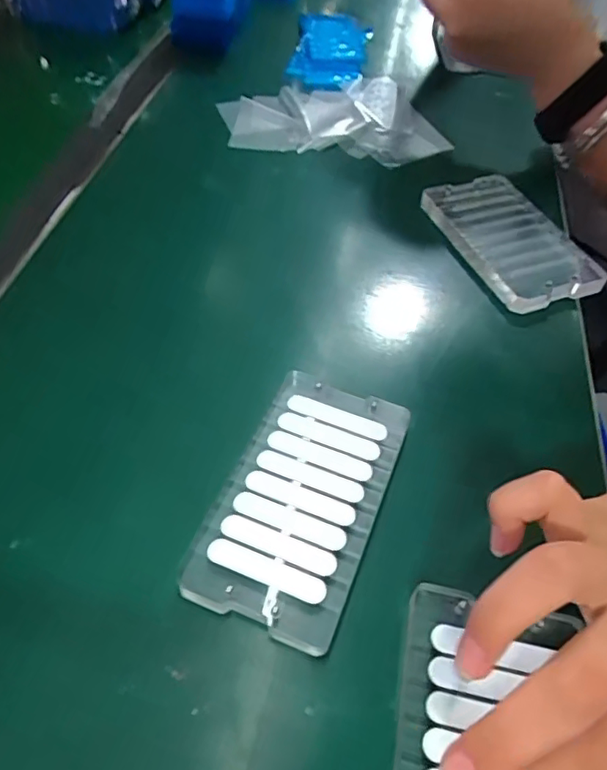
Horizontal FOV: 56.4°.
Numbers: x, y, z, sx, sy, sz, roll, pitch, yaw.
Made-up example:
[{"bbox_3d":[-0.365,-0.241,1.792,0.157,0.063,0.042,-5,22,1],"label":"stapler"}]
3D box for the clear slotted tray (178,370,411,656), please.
[{"bbox_3d":[0.000,0.052,0.262,0.068,0.016,0.121,19,53,13],"label":"clear slotted tray"}]

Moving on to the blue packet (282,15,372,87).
[{"bbox_3d":[0.027,-0.334,0.560,0.073,0.015,0.153,6,51,3],"label":"blue packet"}]

